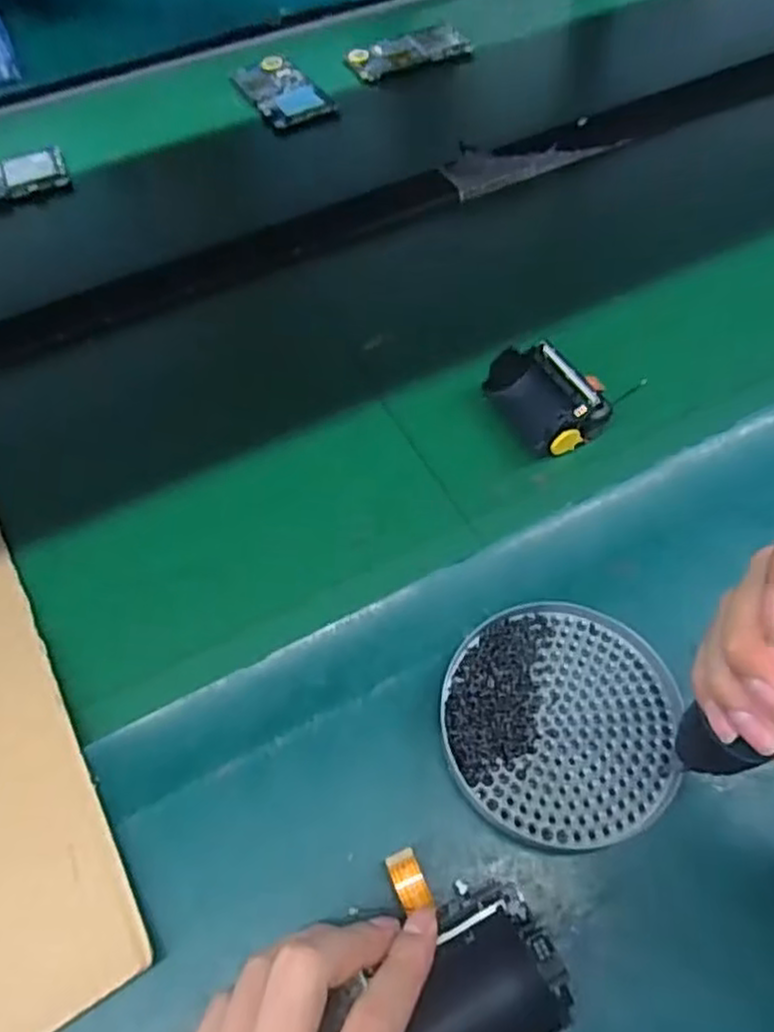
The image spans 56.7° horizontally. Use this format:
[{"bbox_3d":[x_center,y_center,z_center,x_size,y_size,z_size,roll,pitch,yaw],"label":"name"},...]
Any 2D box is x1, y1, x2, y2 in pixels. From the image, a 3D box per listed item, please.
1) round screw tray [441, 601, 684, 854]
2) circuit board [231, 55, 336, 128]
[{"bbox_3d":[0.084,0.099,0.352,0.110,0.016,0.113,-1,58,1],"label":"round screw tray"},{"bbox_3d":[-0.100,-0.411,0.690,0.067,0.008,0.108,-26,61,-14],"label":"circuit board"}]

